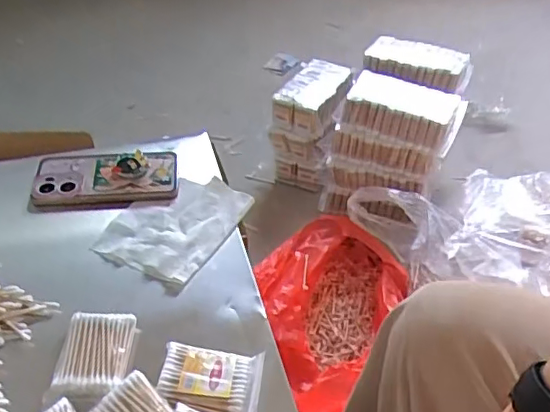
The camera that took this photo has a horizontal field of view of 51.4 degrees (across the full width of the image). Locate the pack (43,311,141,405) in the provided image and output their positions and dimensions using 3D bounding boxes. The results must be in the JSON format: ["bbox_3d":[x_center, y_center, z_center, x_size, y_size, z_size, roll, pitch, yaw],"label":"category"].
[{"bbox_3d":[-0.154,0.127,0.490,0.062,0.015,0.078,2,43,1],"label":"pack"}]

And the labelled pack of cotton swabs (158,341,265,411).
[{"bbox_3d":[-0.054,0.146,0.478,0.083,0.009,0.059,6,44,5],"label":"labelled pack of cotton swabs"}]

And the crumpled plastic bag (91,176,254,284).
[{"bbox_3d":[-0.109,0.017,0.624,0.120,0.014,0.138,19,46,18],"label":"crumpled plastic bag"}]

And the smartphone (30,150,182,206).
[{"bbox_3d":[-0.198,-0.037,0.671,0.162,0.022,0.079,-4,44,-5],"label":"smartphone"}]

